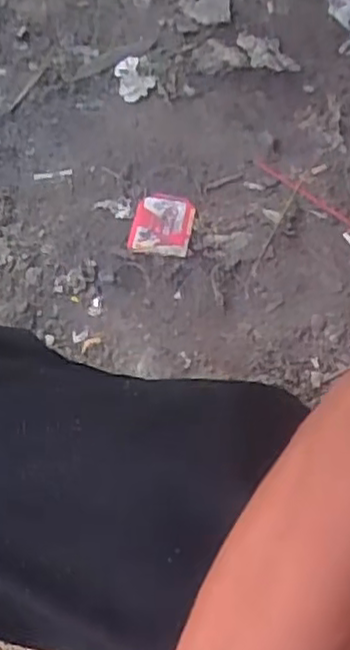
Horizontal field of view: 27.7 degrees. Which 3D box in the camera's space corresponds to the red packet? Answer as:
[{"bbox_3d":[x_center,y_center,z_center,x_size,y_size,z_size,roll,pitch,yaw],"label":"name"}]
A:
[{"bbox_3d":[-0.015,-0.139,0.942,0.079,0.013,0.111,7,53,3],"label":"red packet"}]

